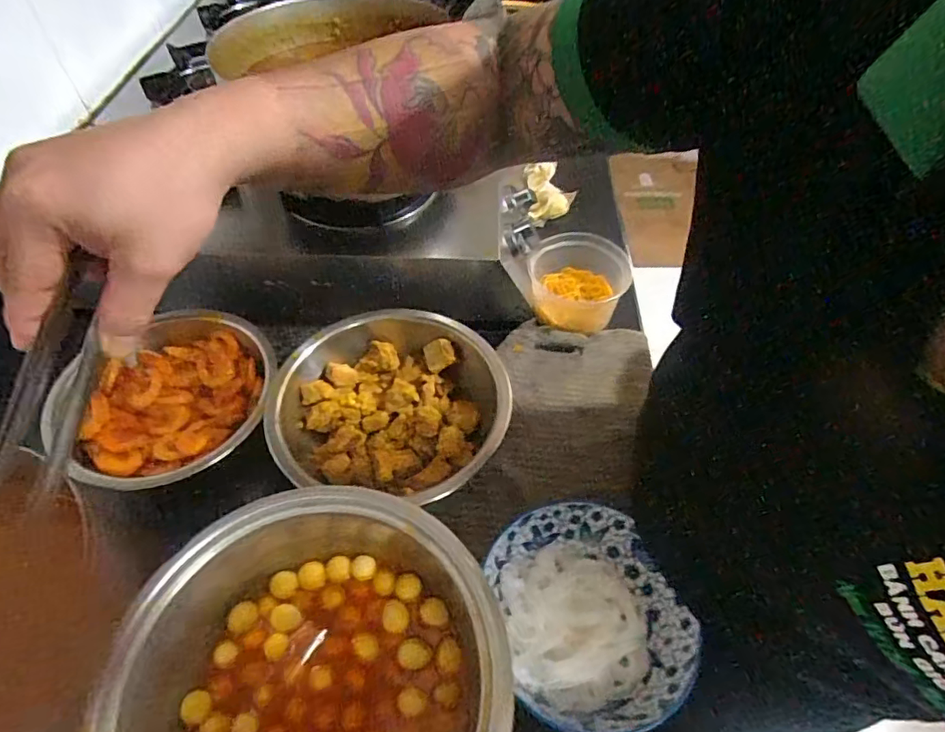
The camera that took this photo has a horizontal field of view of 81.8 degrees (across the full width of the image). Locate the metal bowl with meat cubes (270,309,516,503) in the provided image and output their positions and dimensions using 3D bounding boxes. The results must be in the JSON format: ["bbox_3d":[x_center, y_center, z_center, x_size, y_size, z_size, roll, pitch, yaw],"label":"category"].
[{"bbox_3d":[-0.083,0.048,0.595,0.234,0.097,0.219,-2,52,3],"label":"metal bowl with meat cubes"}]

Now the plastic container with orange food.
[{"bbox_3d":[0.138,-0.105,0.712,0.121,0.075,0.117,11,54,13],"label":"plastic container with orange food"}]

